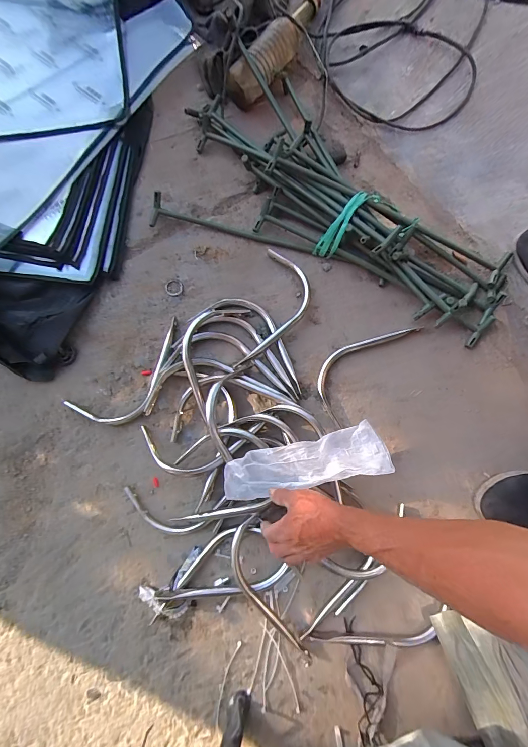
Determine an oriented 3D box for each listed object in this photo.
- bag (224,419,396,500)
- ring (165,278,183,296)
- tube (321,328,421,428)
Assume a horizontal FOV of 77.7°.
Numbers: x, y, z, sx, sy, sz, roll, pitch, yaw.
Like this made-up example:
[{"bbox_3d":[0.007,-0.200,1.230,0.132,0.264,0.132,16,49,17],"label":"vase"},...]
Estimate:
[{"bbox_3d":[0.064,0.141,0.520,0.257,0.029,0.074,-12,79,-2],"label":"bag"},{"bbox_3d":[-0.179,-0.171,0.652,0.034,0.004,0.035,0,79,1],"label":"ring"},{"bbox_3d":[0.177,-0.022,0.609,0.097,0.017,0.232,38,82,7],"label":"tube"}]

